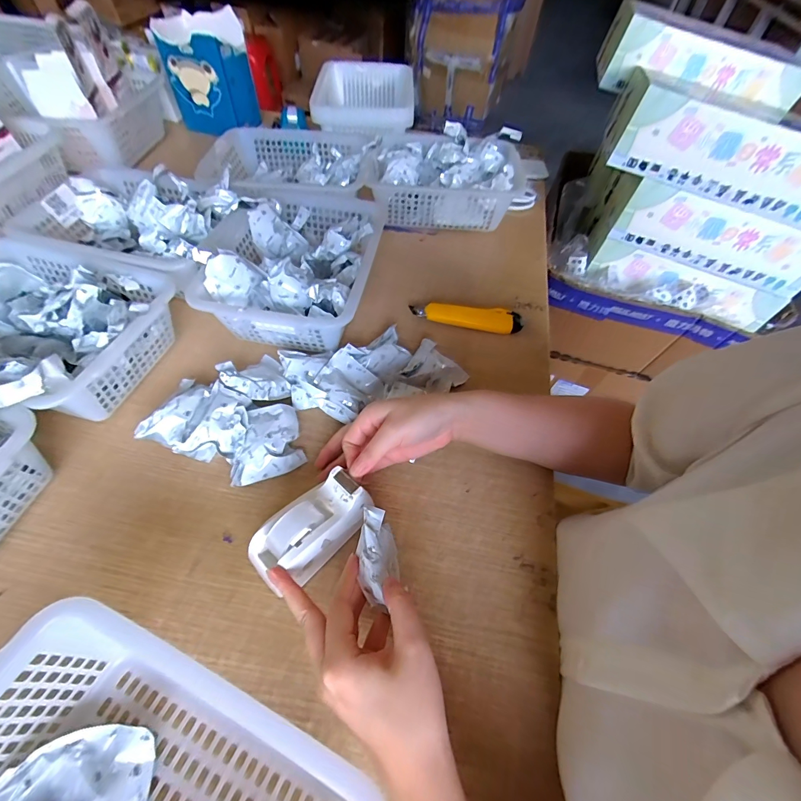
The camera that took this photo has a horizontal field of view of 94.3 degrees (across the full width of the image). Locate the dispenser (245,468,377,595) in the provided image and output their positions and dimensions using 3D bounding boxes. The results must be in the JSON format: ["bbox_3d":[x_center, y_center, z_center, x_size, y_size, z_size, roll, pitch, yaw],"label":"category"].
[{"bbox_3d":[-0.077,0.115,0.330,0.055,0.045,0.103,39,62,22],"label":"dispenser"}]

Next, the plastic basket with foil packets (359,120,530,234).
[{"bbox_3d":[0.082,-0.386,0.652,0.265,0.093,0.195,10,55,4],"label":"plastic basket with foil packets"}]

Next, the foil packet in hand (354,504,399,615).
[{"bbox_3d":[-0.018,0.127,0.301,0.032,0.025,0.076,-1,48,-4],"label":"foil packet in hand"}]

